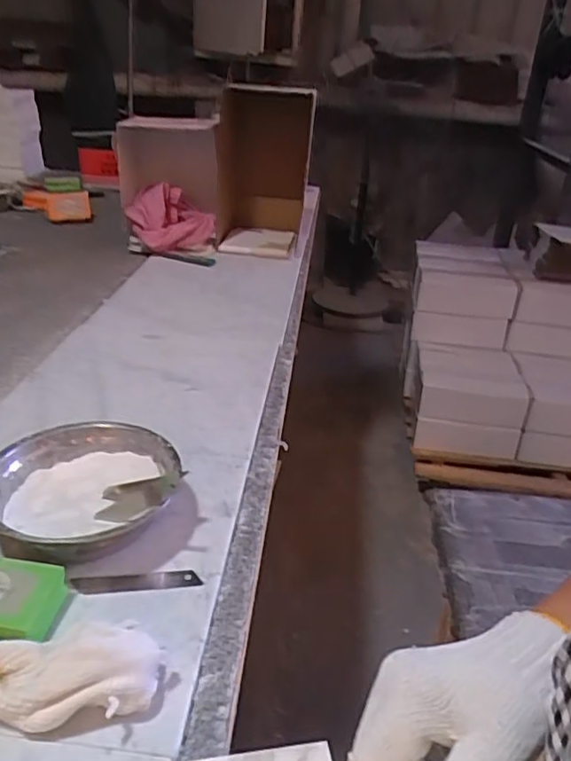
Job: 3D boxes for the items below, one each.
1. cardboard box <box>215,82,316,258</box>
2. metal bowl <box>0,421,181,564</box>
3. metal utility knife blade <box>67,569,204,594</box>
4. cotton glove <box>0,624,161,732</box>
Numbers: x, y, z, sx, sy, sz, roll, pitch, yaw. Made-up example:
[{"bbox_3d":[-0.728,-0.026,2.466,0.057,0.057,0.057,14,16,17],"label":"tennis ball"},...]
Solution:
[{"bbox_3d":[-0.050,-0.465,1.343,0.205,0.335,0.240,0,29,-5],"label":"cardboard box"},{"bbox_3d":[-0.172,0.098,0.528,0.154,0.057,0.155,2,28,-1],"label":"metal bowl"},{"bbox_3d":[-0.119,0.159,0.485,0.100,0.004,0.018,-2,29,-8],"label":"metal utility knife blade"},{"bbox_3d":[-0.144,0.186,0.386,0.121,0.045,0.053,3,28,0],"label":"cotton glove"}]

